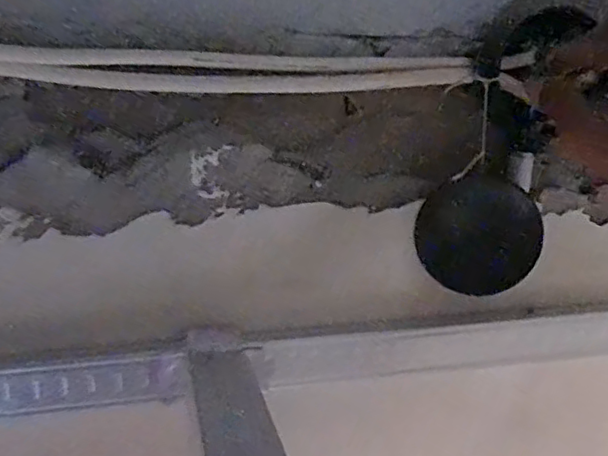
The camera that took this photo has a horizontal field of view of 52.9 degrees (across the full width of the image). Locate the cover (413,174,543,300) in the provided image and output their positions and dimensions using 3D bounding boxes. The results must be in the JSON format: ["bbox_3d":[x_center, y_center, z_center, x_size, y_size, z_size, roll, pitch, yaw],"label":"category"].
[{"bbox_3d":[0.120,0.005,0.420,0.080,0.078,0.010,3,10,8],"label":"cover"}]

